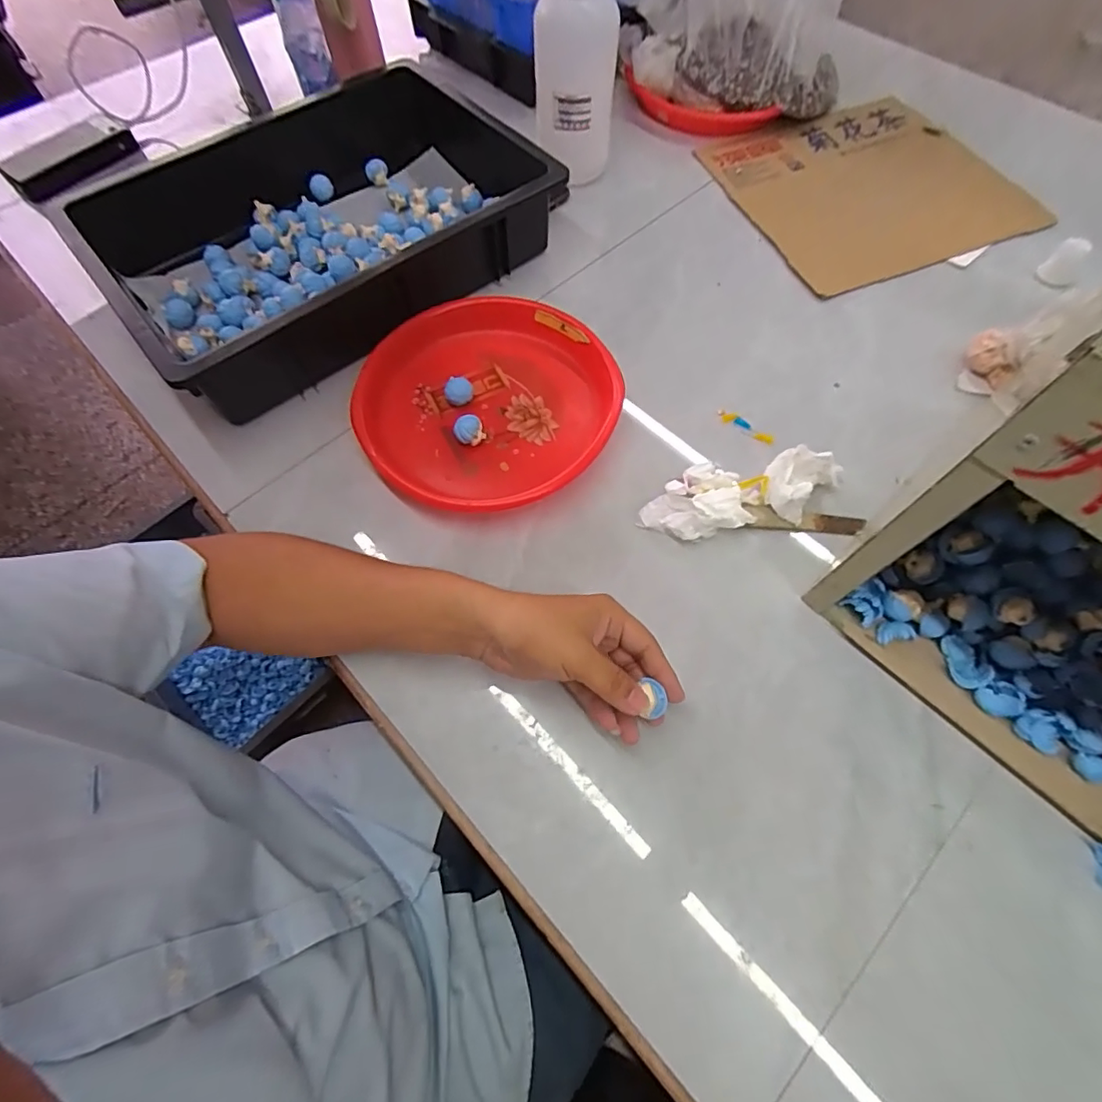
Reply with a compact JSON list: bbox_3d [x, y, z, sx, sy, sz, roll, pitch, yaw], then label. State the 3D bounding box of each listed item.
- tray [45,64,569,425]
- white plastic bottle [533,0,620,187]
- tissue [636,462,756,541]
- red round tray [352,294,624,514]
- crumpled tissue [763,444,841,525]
[{"bbox_3d":[-0.254,-0.374,0.624,0.465,0.101,0.340,-38,69,-16],"label":"tray"},{"bbox_3d":[0.029,-0.557,0.648,0.092,0.190,0.094,3,64,3],"label":"white plastic bottle"},{"bbox_3d":[0.128,-0.043,0.494,0.093,0.028,0.064,-15,65,-6],"label":"tissue"},{"bbox_3d":[-0.063,-0.150,0.542,0.247,0.041,0.247,0,64,1],"label":"red round tray"},{"bbox_3d":[0.225,-0.062,0.494,0.055,0.032,0.068,36,70,17],"label":"crumpled tissue"}]

